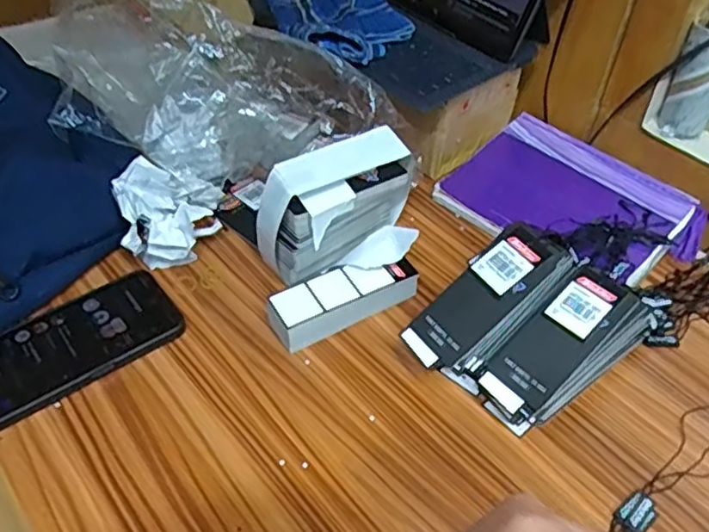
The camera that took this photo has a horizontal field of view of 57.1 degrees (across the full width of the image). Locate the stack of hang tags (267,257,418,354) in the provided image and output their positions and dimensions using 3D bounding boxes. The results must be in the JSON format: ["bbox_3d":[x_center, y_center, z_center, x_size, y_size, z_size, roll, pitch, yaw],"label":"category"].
[{"bbox_3d":[-0.009,0.027,0.532,0.123,0.040,0.041,-21,50,-21],"label":"stack of hang tags"}]

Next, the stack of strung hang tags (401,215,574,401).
[{"bbox_3d":[0.105,0.031,0.496,0.131,0.041,0.061,-46,56,0],"label":"stack of strung hang tags"}]

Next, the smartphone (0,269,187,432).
[{"bbox_3d":[-0.221,0.063,0.499,0.169,0.015,0.078,-31,54,-28],"label":"smartphone"}]

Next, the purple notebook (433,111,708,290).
[{"bbox_3d":[0.210,-0.062,0.633,0.222,0.017,0.154,34,65,28],"label":"purple notebook"}]

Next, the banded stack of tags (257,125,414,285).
[{"bbox_3d":[-0.014,-0.049,0.558,0.139,0.105,0.048,-28,53,-27],"label":"banded stack of tags"}]

